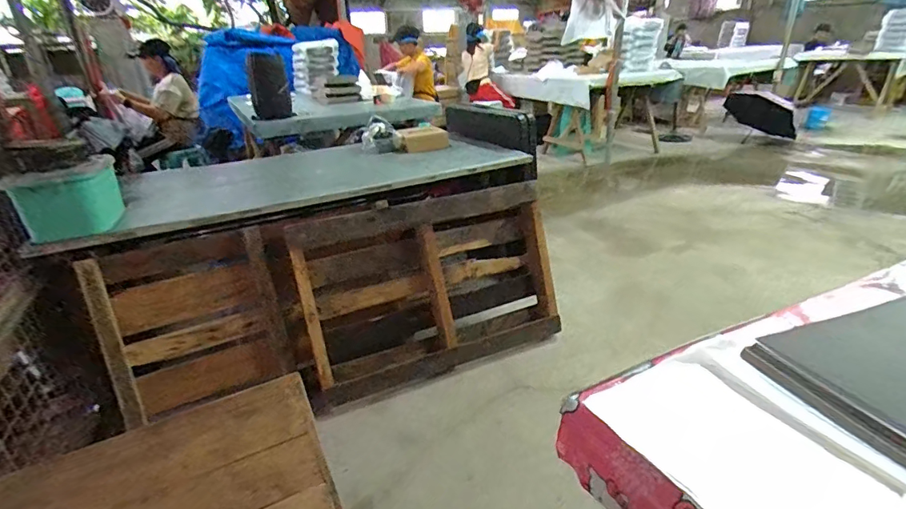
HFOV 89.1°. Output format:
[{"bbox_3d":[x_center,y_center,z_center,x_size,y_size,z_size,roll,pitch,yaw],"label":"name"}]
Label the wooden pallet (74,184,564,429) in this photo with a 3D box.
[{"bbox_3d":[-0.361,0.164,1.751,1.654,0.716,0.169,-11,5,-18],"label":"wooden pallet"}]

